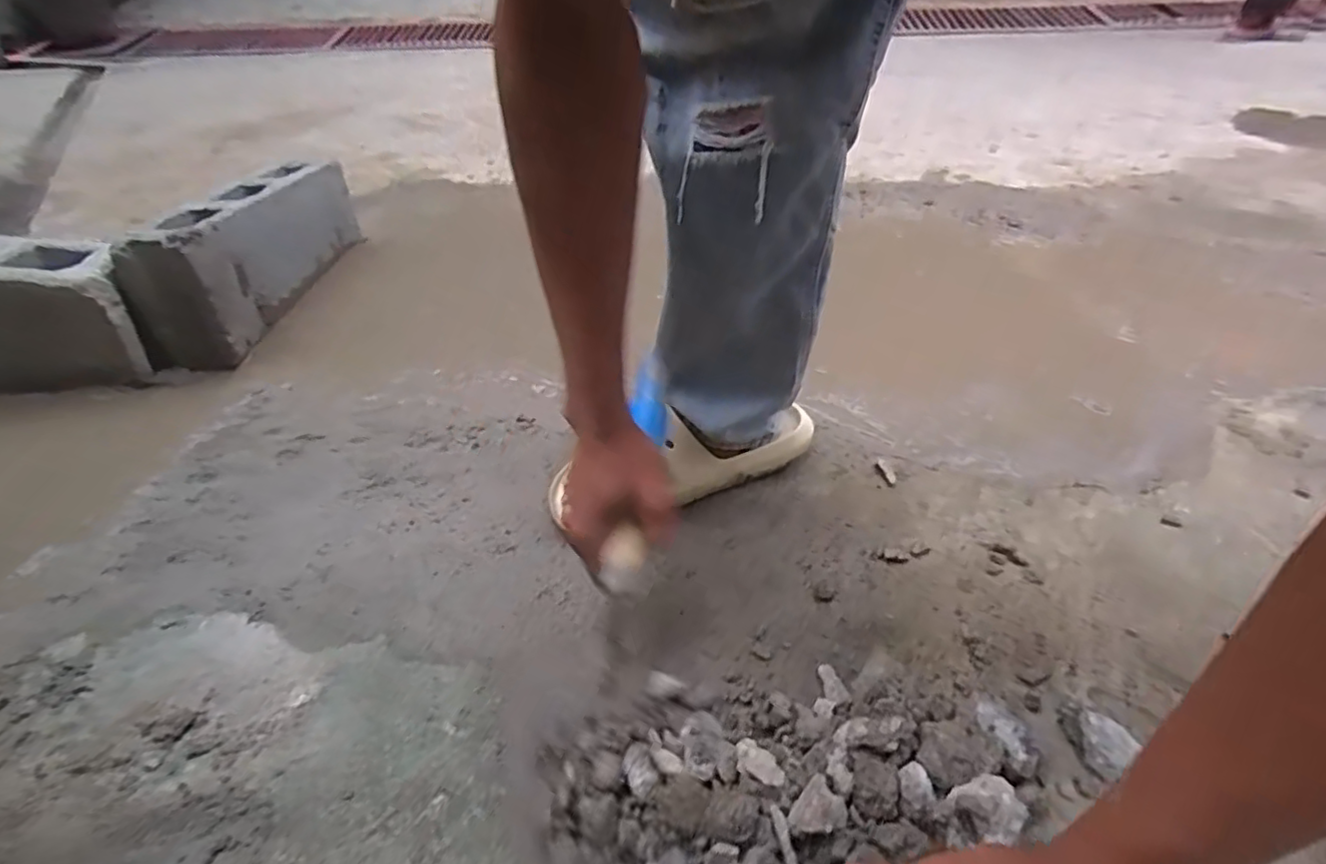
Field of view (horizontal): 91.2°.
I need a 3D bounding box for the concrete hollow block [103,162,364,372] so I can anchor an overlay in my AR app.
[{"bbox_3d":[-0.578,-0.256,0.934,0.100,0.181,0.410,3,39,7],"label":"concrete hollow block"}]

